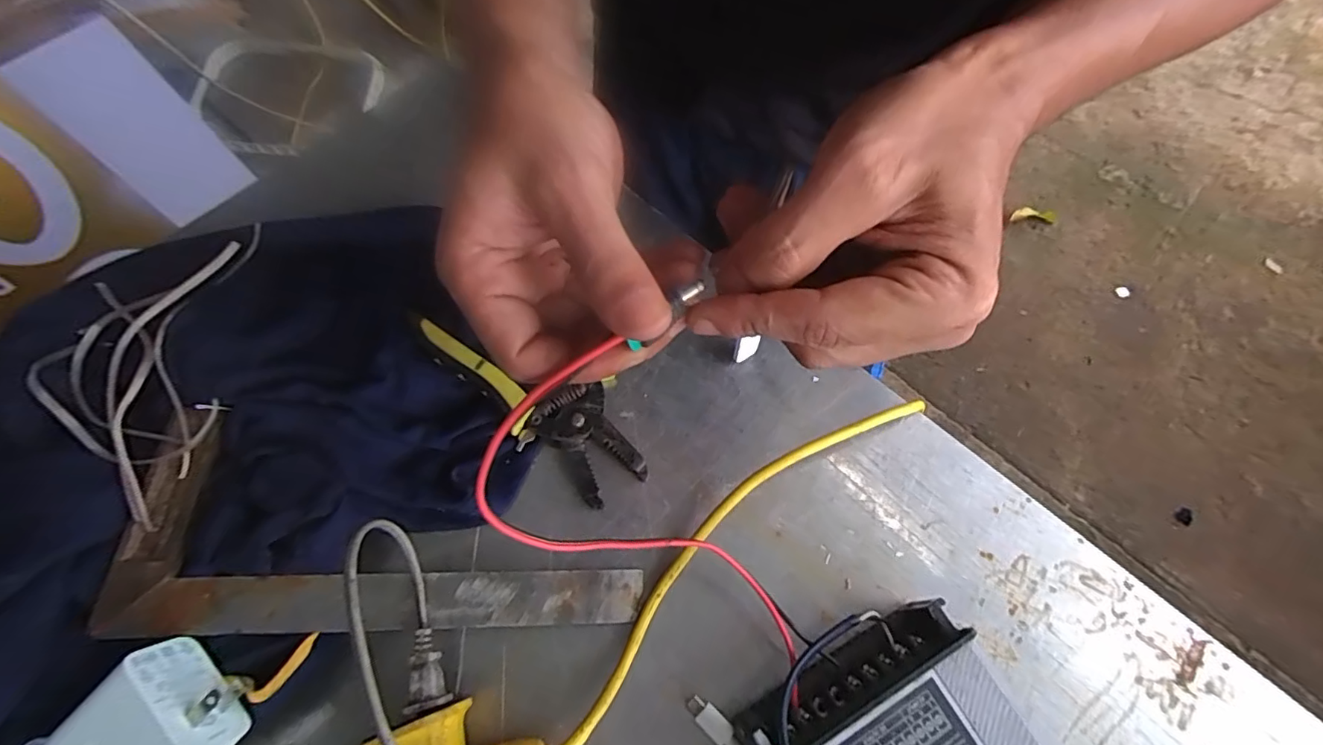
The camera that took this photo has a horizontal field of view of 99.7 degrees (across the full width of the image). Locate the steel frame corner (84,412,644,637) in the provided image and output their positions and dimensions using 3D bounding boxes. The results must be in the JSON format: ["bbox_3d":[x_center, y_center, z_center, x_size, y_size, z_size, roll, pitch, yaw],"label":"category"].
[{"bbox_3d":[-0.136,0.082,0.291,0.247,0.008,0.095,3,62,-9],"label":"steel frame corner"}]

